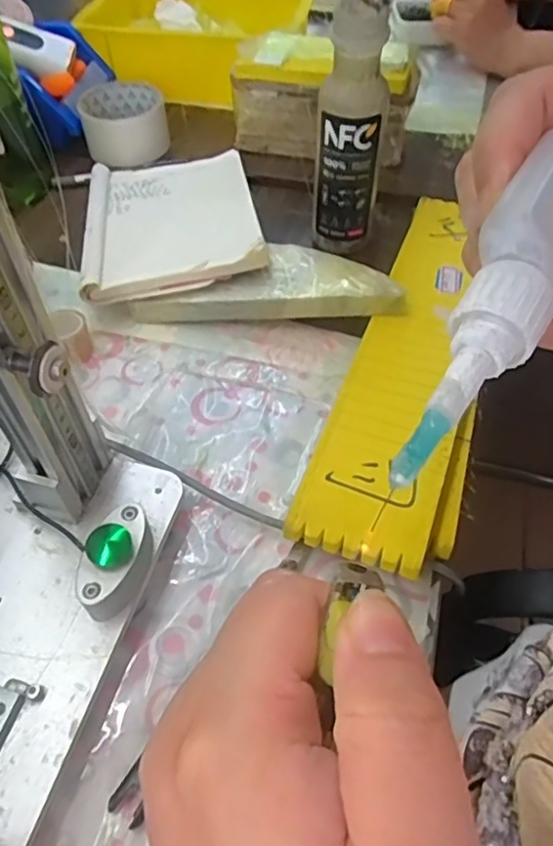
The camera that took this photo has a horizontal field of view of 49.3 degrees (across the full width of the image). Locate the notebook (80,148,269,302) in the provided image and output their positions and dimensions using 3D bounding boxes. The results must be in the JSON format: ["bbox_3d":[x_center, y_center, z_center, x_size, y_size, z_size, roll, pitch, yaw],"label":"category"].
[{"bbox_3d":[-0.090,-0.180,0.516,0.139,0.015,0.200,-12,48,0],"label":"notebook"}]

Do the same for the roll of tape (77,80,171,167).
[{"bbox_3d":[-0.153,-0.304,0.608,0.081,0.047,0.078,1,57,-1],"label":"roll of tape"}]

